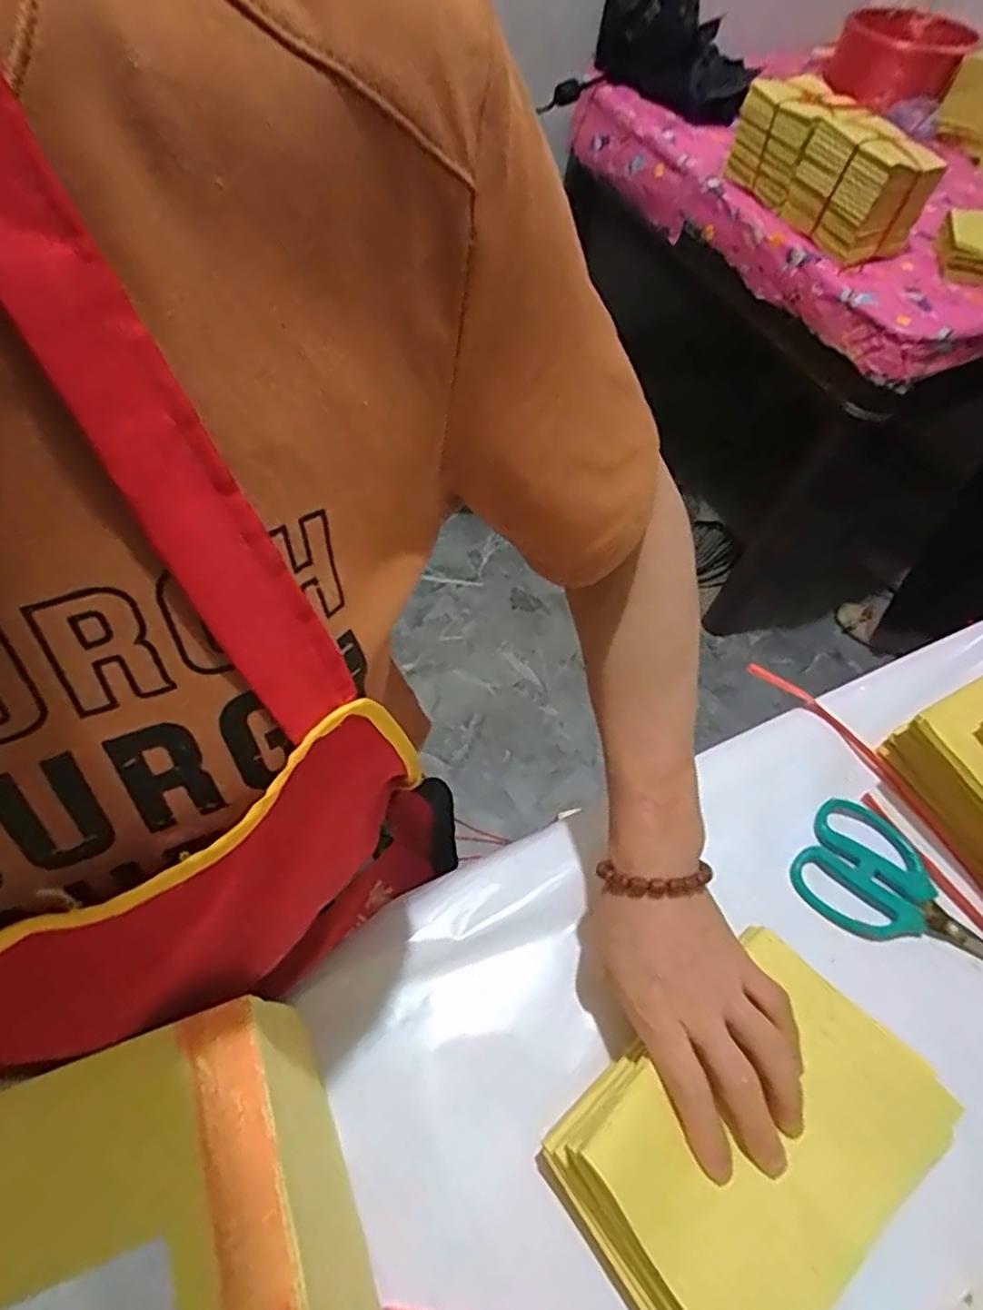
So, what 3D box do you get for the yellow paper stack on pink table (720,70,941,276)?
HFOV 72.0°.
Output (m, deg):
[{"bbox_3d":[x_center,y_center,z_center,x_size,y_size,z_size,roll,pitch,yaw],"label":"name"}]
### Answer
[{"bbox_3d":[0.524,-0.773,1.077,0.120,0.155,0.339,-16,60,-15],"label":"yellow paper stack on pink table"}]

